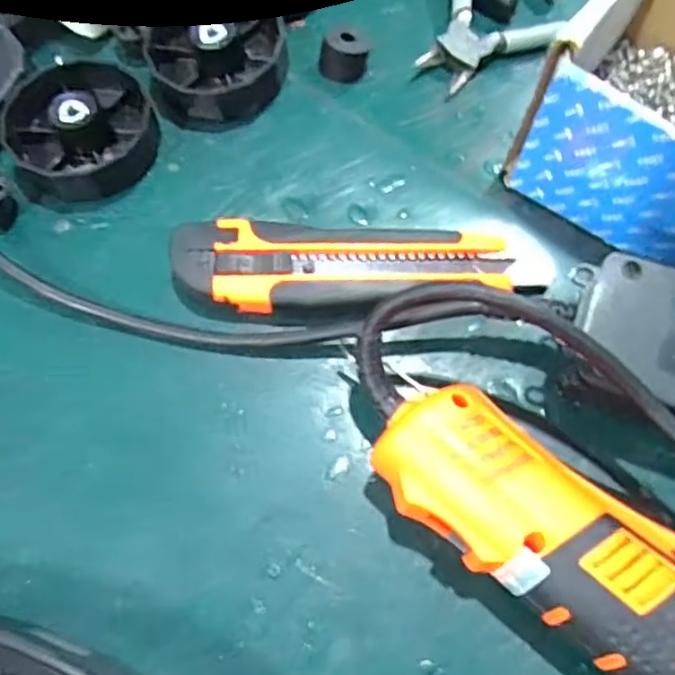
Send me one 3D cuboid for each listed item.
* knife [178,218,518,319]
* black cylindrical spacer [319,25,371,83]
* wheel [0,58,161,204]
[{"bbox_3d":[0.001,-0.032,0.265,0.141,0.018,0.045,2,67,1],"label":"knife"},{"bbox_3d":[0.003,-0.142,0.308,0.024,0.018,0.020,0,67,0],"label":"black cylindrical spacer"},{"bbox_3d":[-0.123,-0.102,0.292,0.068,0.021,0.071,0,67,0],"label":"wheel"}]

